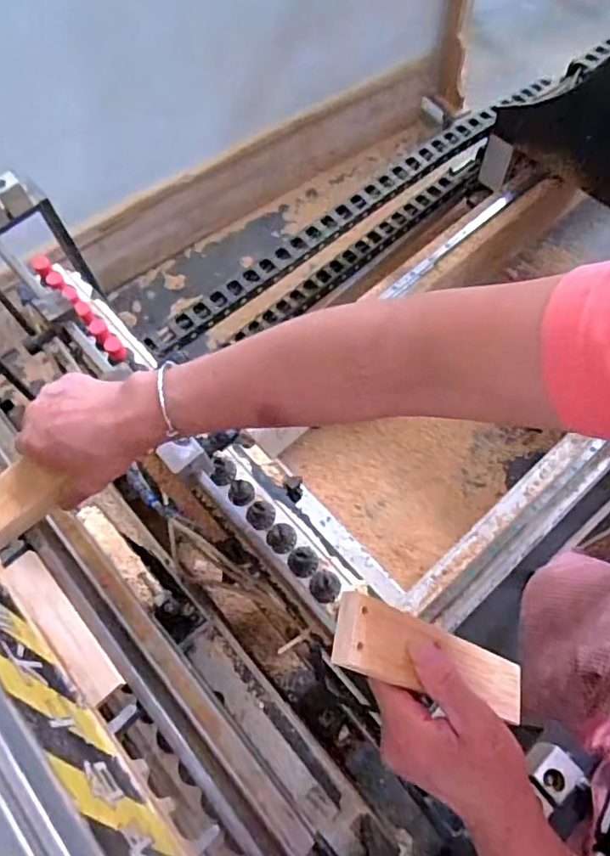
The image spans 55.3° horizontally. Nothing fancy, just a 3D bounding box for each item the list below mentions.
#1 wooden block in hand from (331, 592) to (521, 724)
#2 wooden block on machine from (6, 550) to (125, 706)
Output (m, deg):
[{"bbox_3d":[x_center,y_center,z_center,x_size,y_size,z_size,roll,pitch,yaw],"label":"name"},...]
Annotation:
[{"bbox_3d":[0.089,0.154,0.387,0.182,0.018,0.044,29,62,-33],"label":"wooden block in hand"},{"bbox_3d":[-0.184,0.149,0.439,0.025,0.011,0.127,-40,70,-14],"label":"wooden block on machine"}]

